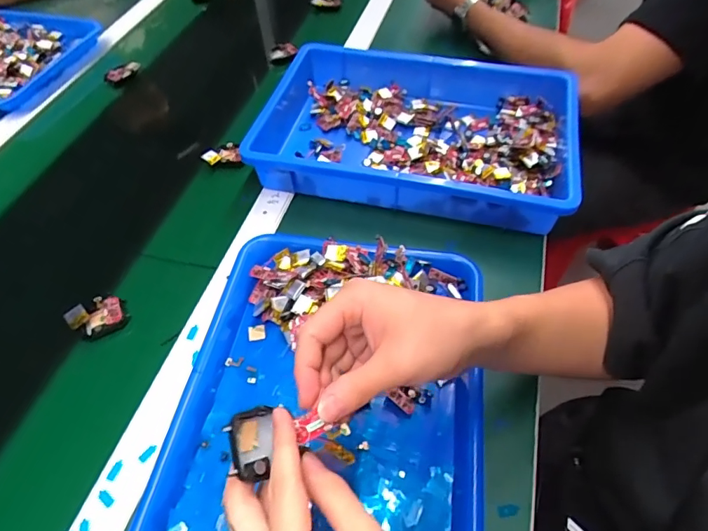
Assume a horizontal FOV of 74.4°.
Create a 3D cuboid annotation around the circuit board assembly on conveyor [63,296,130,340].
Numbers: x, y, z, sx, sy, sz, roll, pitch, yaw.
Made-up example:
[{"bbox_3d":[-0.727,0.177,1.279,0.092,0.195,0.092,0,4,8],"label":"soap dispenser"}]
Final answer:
[{"bbox_3d":[-0.260,0.052,0.474,0.053,0.015,0.039,-25,56,-16],"label":"circuit board assembly on conveyor"}]

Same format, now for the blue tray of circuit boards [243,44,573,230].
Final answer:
[{"bbox_3d":[0.065,-0.174,0.599,0.395,0.065,0.251,10,54,10],"label":"blue tray of circuit boards"}]

